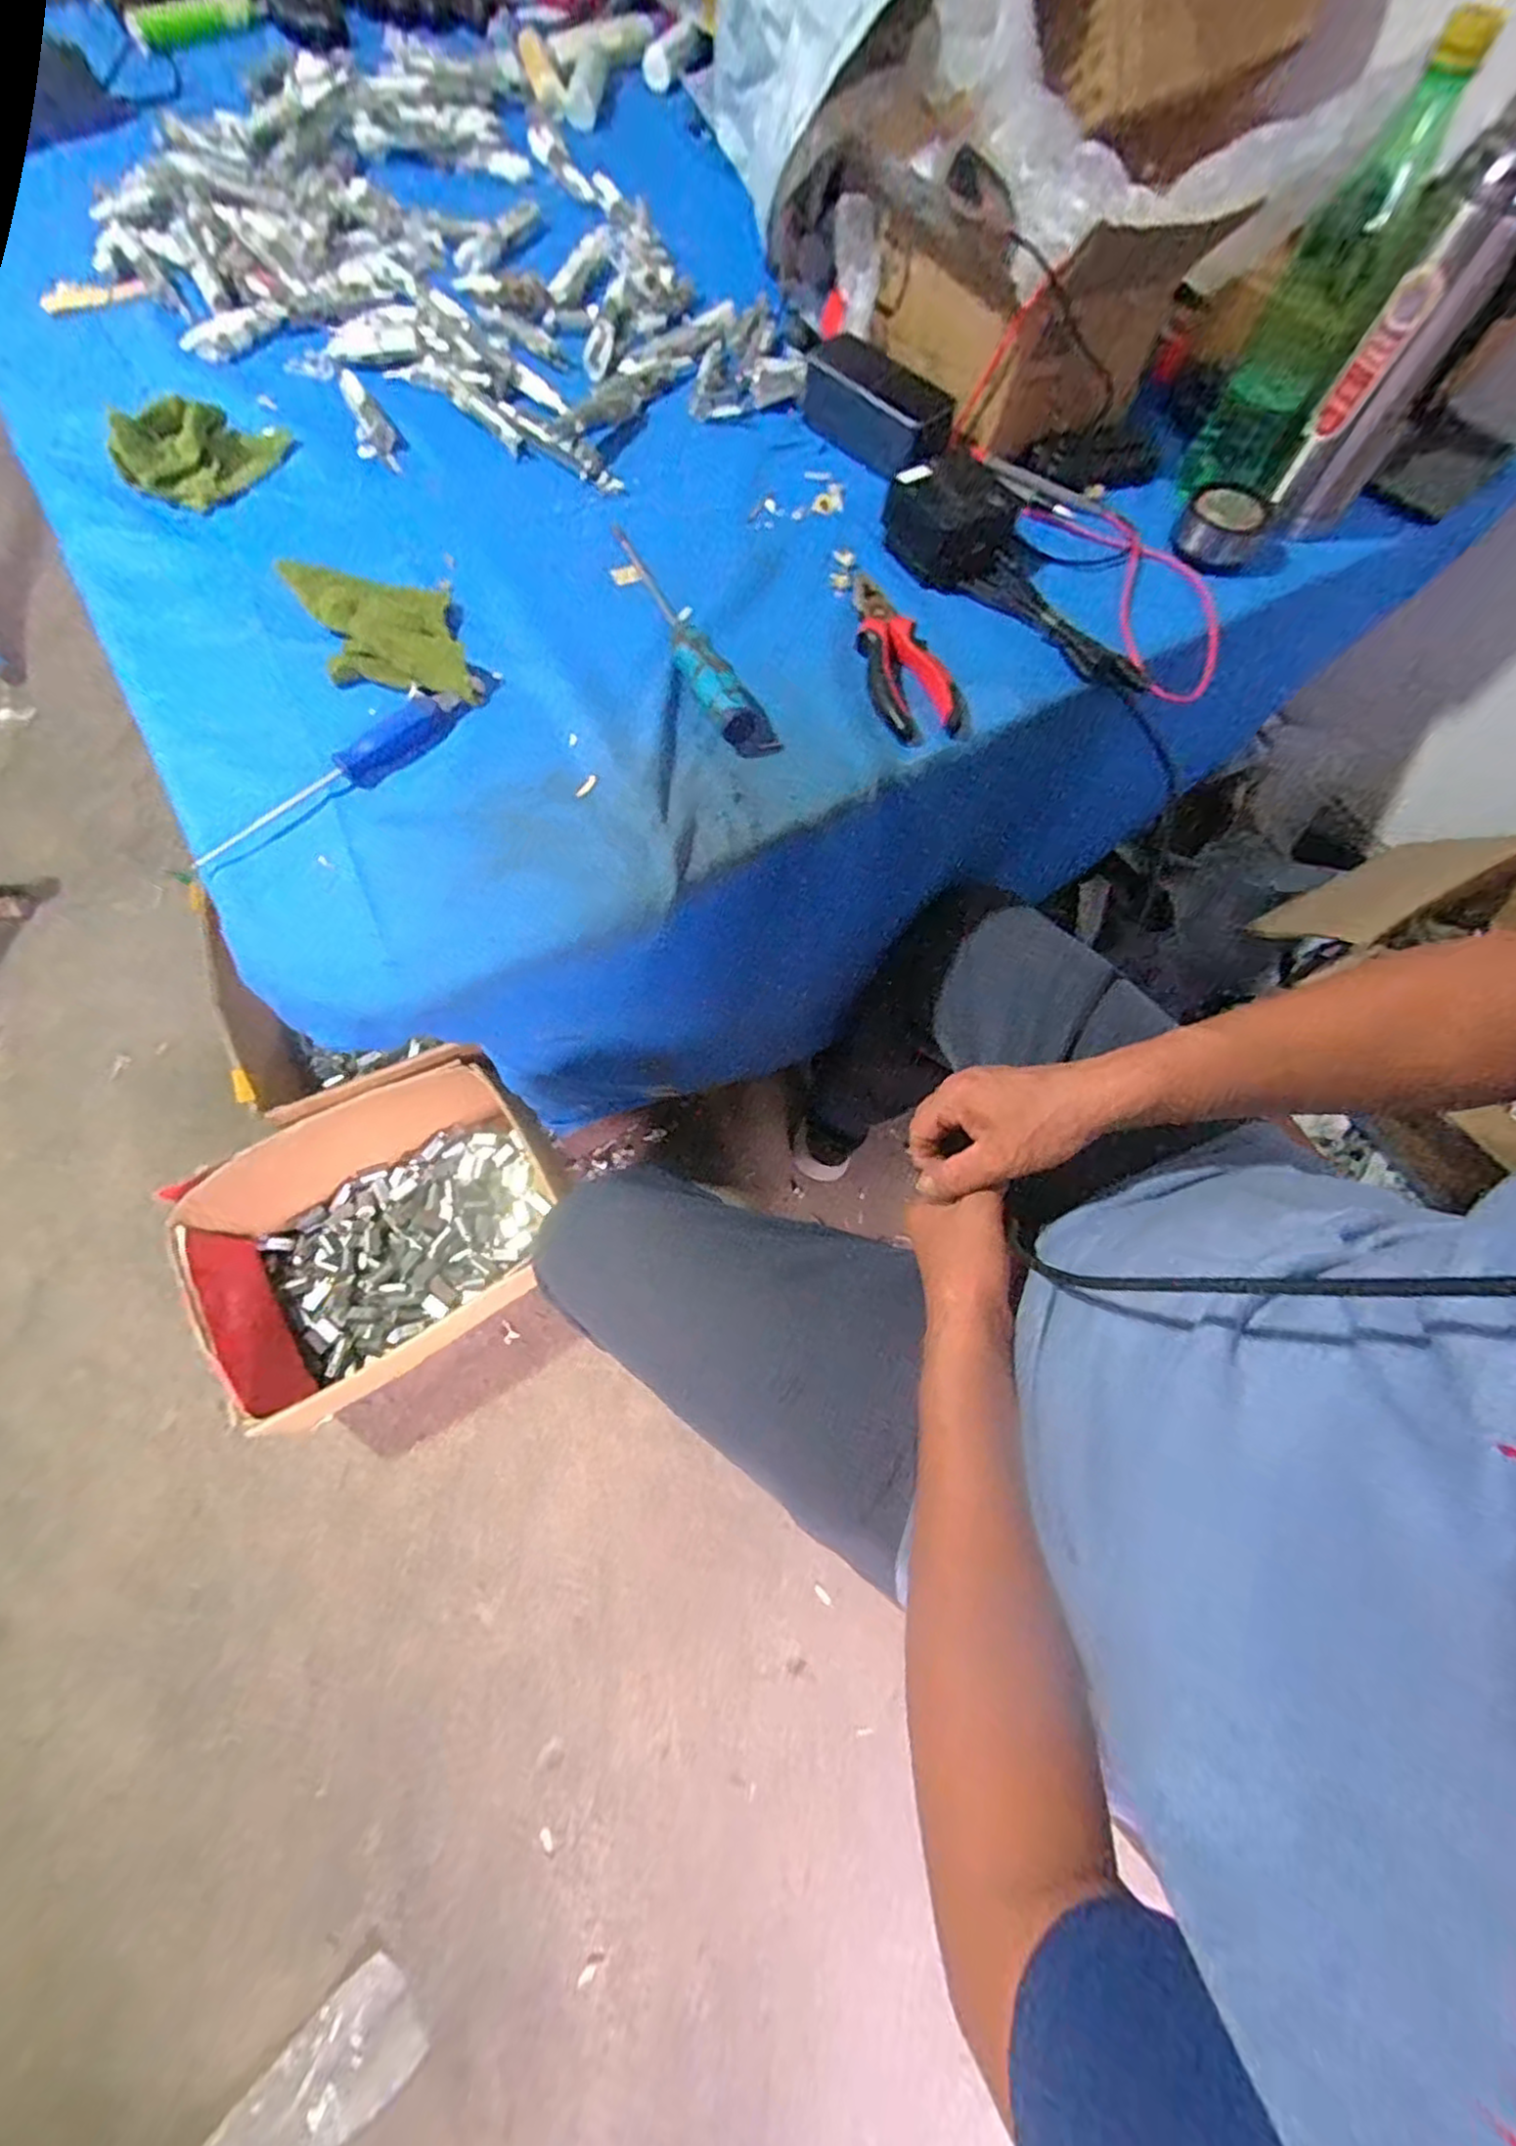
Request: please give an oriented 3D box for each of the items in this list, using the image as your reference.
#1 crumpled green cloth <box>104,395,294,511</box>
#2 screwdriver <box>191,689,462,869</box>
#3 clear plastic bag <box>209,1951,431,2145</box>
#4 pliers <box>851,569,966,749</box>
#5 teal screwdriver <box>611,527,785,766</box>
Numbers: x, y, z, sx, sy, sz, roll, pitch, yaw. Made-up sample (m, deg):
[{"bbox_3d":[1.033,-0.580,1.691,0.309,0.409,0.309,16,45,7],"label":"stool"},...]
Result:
[{"bbox_3d":[-0.419,-0.477,0.527,0.122,0.042,0.061,-40,76,-16],"label":"crumpled green cloth"},{"bbox_3d":[-0.272,-0.190,0.443,0.033,0.020,0.184,39,72,12],"label":"screwdriver"},{"bbox_3d":[-0.428,0.976,0.644,0.216,0.018,0.092,-40,59,-19],"label":"clear plastic bag"},{"bbox_3d":[0.096,-0.300,0.496,0.053,0.016,0.147,-20,71,-10],"label":"pliers"},{"bbox_3d":[-0.060,-0.324,0.493,0.029,0.029,0.228,-24,70,-11],"label":"teal screwdriver"}]

